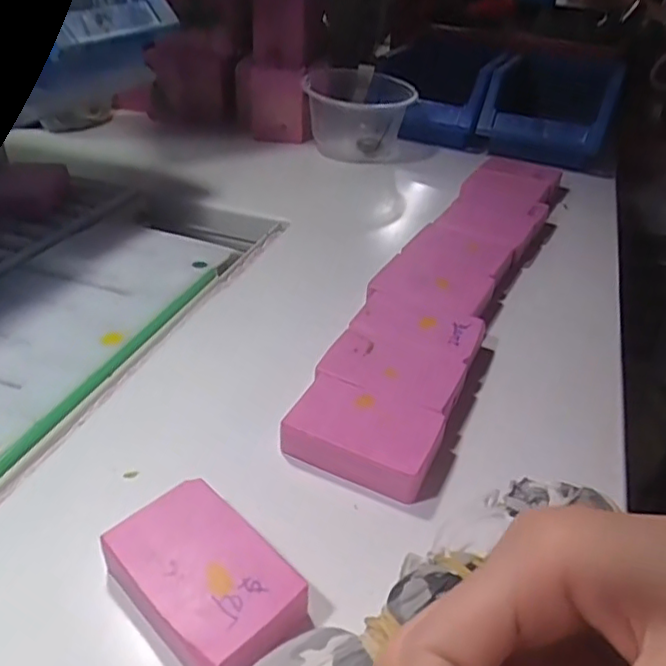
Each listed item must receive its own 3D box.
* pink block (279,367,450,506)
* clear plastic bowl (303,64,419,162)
[{"bbox_3d":[0.015,0.049,0.294,0.068,0.023,0.044,16,38,18],"label":"pink block"},{"bbox_3d":[0.028,-0.216,0.627,0.110,0.079,0.111,2,34,2],"label":"clear plastic bowl"}]

